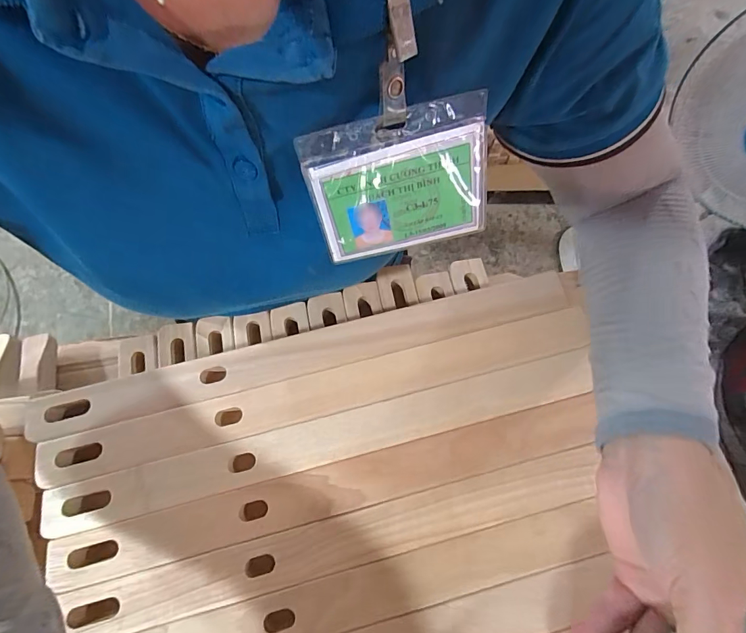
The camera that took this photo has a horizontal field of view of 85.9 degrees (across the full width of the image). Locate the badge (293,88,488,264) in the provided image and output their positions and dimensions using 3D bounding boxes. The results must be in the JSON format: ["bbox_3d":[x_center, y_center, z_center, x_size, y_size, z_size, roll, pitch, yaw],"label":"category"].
[{"bbox_3d":[0.015,-0.072,0.227,0.098,0.082,0.005,-13,45,2],"label":"badge"}]

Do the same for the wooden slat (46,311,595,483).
[{"bbox_3d":[-0.038,0.056,0.303,0.411,0.016,0.033,-14,72,-4],"label":"wooden slat"}]

